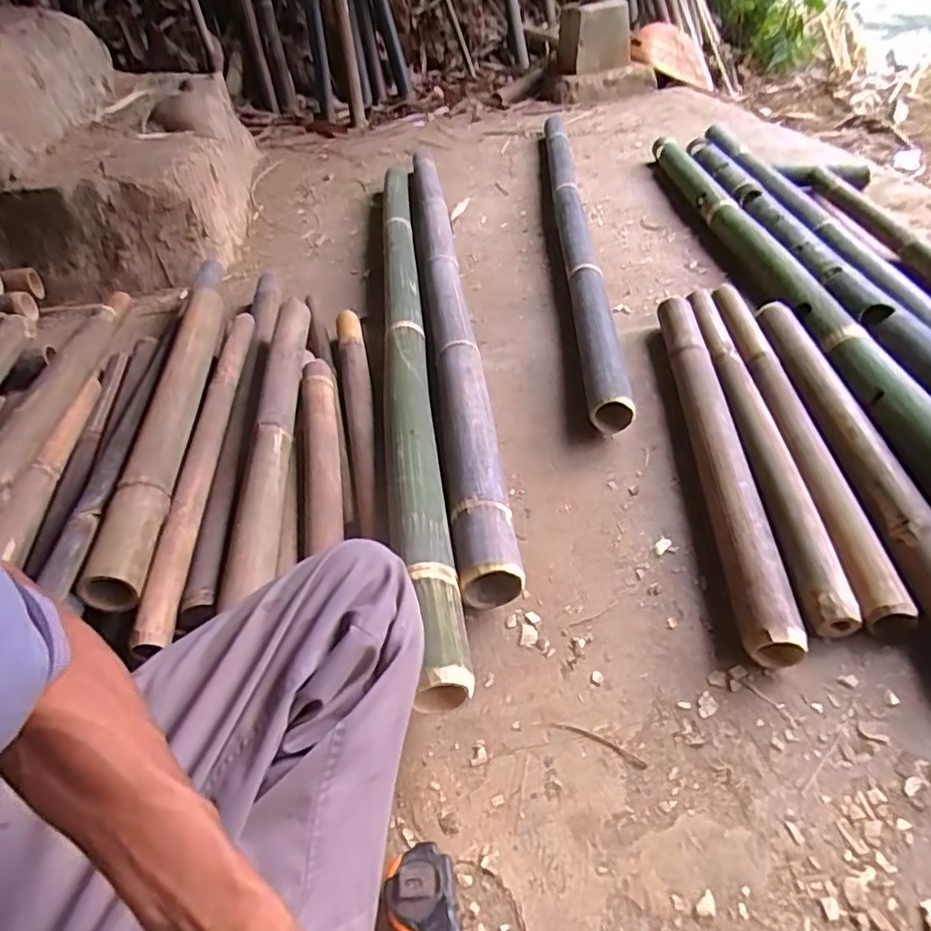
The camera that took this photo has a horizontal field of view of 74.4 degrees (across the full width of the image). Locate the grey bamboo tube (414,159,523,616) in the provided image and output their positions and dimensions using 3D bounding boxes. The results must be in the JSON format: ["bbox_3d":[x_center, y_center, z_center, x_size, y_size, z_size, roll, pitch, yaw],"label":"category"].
[{"bbox_3d":[-0.038,-0.300,1.149,0.079,0.078,1.294,-8,44,0],"label":"grey bamboo tube"}]

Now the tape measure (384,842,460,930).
[{"bbox_3d":[-0.035,0.353,0.499,0.055,0.037,0.071,-10,44,-3],"label":"tape measure"}]

